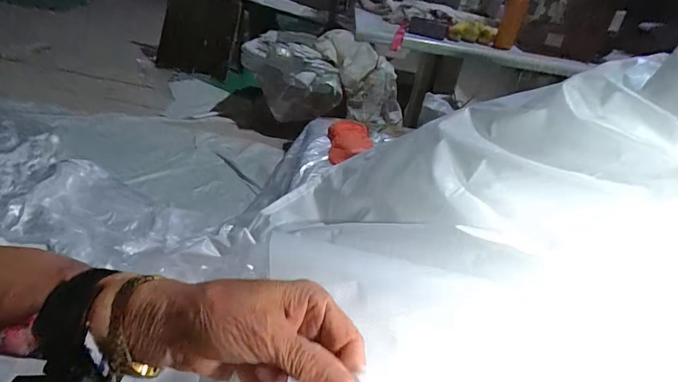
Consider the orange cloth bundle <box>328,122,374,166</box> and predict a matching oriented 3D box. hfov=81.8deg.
[{"bbox_3d":[0.032,-0.148,1.125,0.121,0.067,0.164,4,33,-5],"label":"orange cloth bundle"}]

